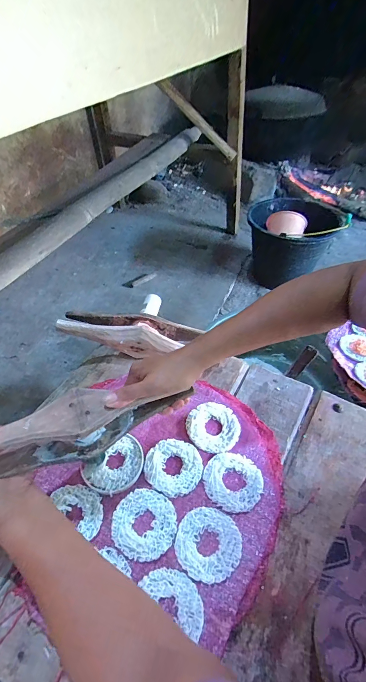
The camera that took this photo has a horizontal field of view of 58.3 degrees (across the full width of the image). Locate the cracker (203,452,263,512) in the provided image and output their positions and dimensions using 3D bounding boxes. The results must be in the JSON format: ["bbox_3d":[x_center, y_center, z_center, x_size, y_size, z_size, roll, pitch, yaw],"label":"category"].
[{"bbox_3d":[0.070,0.195,0.459,0.080,0.004,0.077,0,48,0],"label":"cracker"}]

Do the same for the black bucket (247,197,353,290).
[{"bbox_3d":[0.395,-0.362,1.241,0.308,0.275,0.308,0,48,0],"label":"black bucket"}]

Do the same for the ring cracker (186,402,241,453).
[{"bbox_3d":[0.048,0.132,0.513,0.081,0.005,0.080,0,48,0],"label":"ring cracker"}]

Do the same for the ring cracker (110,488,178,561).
[{"bbox_3d":[-0.049,0.231,0.417,0.079,0.006,0.077,0,48,0],"label":"ring cracker"}]

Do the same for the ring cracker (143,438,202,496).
[{"bbox_3d":[-0.013,0.178,0.469,0.079,0.007,0.075,0,48,0],"label":"ring cracker"}]

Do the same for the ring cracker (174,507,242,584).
[{"bbox_3d":[0.032,0.249,0.404,0.078,0.005,0.077,0,48,0],"label":"ring cracker"}]

